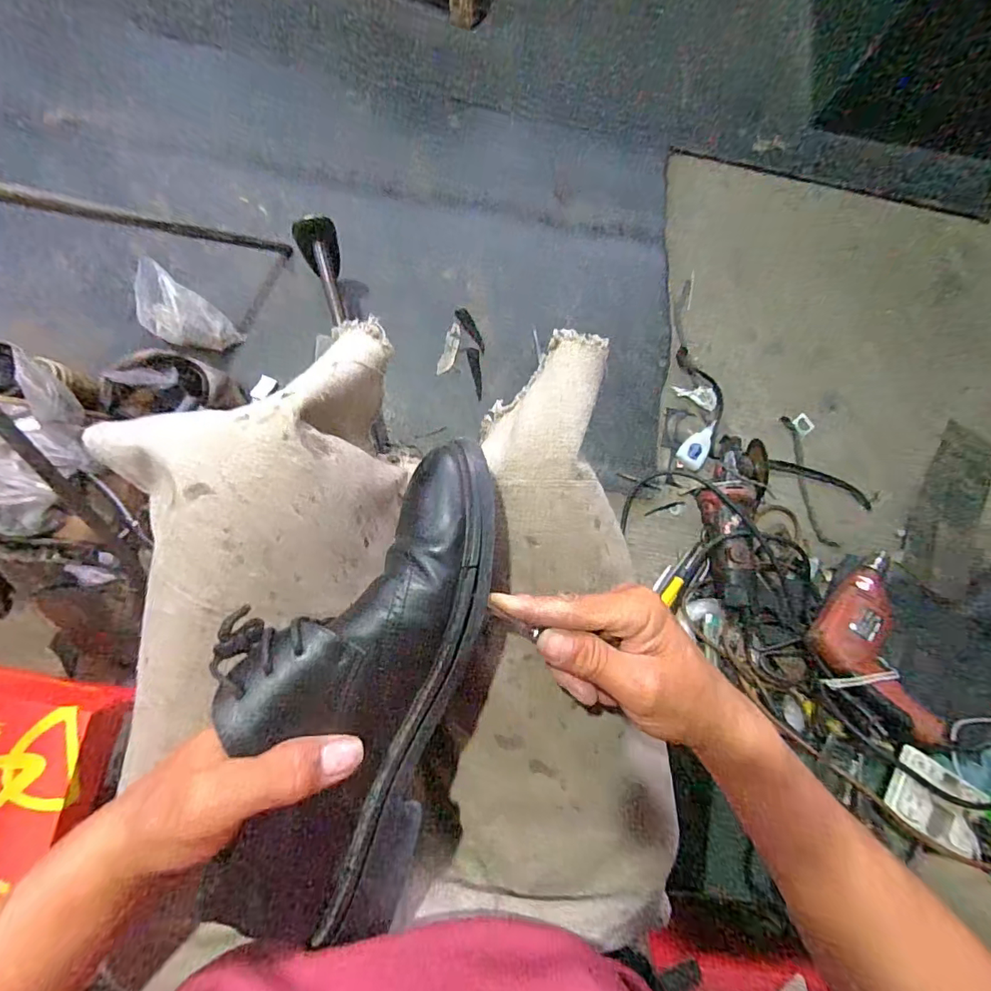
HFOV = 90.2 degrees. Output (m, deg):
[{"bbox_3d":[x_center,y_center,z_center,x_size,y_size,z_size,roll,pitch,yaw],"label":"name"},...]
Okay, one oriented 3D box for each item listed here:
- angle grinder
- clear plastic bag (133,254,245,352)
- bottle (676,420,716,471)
[{"bbox_3d":[0.381,0.038,0.793,0.089,0.075,0.278,1,83,-6],"label":"angle grinder"},{"bbox_3d":[-0.441,-0.247,0.697,0.110,0.101,0.084,35,81,-1],"label":"clear plastic bag"},{"bbox_3d":[0.342,-0.083,0.822,0.044,0.018,0.089,44,81,1],"label":"bottle"}]

